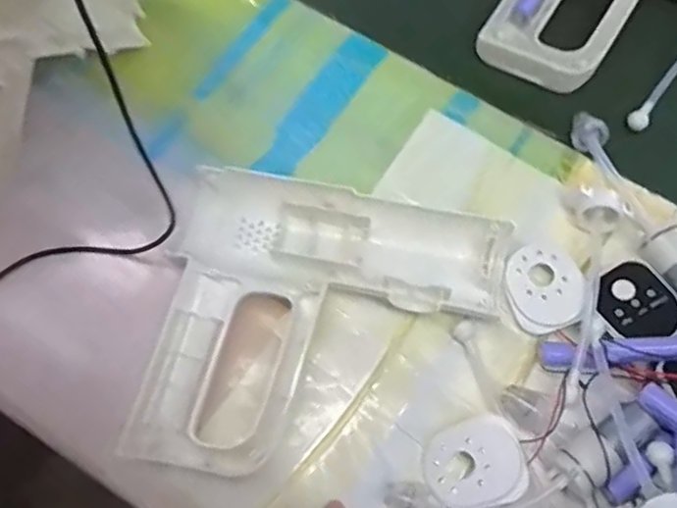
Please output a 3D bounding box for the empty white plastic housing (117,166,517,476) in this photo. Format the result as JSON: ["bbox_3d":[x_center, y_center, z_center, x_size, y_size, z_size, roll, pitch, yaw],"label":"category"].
[{"bbox_3d":[-0.008,0.047,0.385,0.203,0.026,0.182,10,71,4],"label":"empty white plastic housing"}]

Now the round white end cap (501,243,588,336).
[{"bbox_3d":[0.129,0.021,0.396,0.047,0.011,0.055,-15,71,-5],"label":"round white end cap"}]

